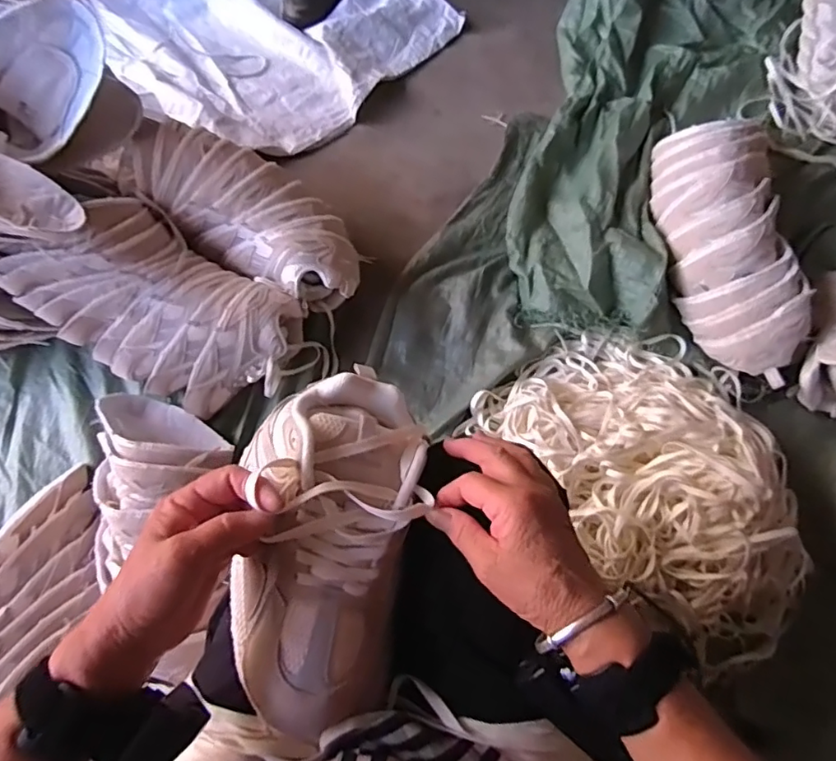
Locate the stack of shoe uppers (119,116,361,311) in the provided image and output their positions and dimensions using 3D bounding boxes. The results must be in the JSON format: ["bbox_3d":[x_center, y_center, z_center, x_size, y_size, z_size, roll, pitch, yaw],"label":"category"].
[{"bbox_3d":[-0.253,-0.251,0.848,0.381,0.105,0.158,34,75,0],"label":"stack of shoe uppers"}]

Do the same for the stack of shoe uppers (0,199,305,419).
[{"bbox_3d":[-0.371,-0.107,0.806,0.360,0.154,0.222,31,74,12],"label":"stack of shoe uppers"}]

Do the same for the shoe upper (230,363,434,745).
[{"bbox_3d":[-0.067,0.112,0.401,0.127,0.080,0.236,6,78,4],"label":"shoe upper"}]

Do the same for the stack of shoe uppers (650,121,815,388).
[{"bbox_3d":[0.469,-0.202,0.854,0.172,0.137,0.410,0,71,2],"label":"stack of shoe uppers"}]

